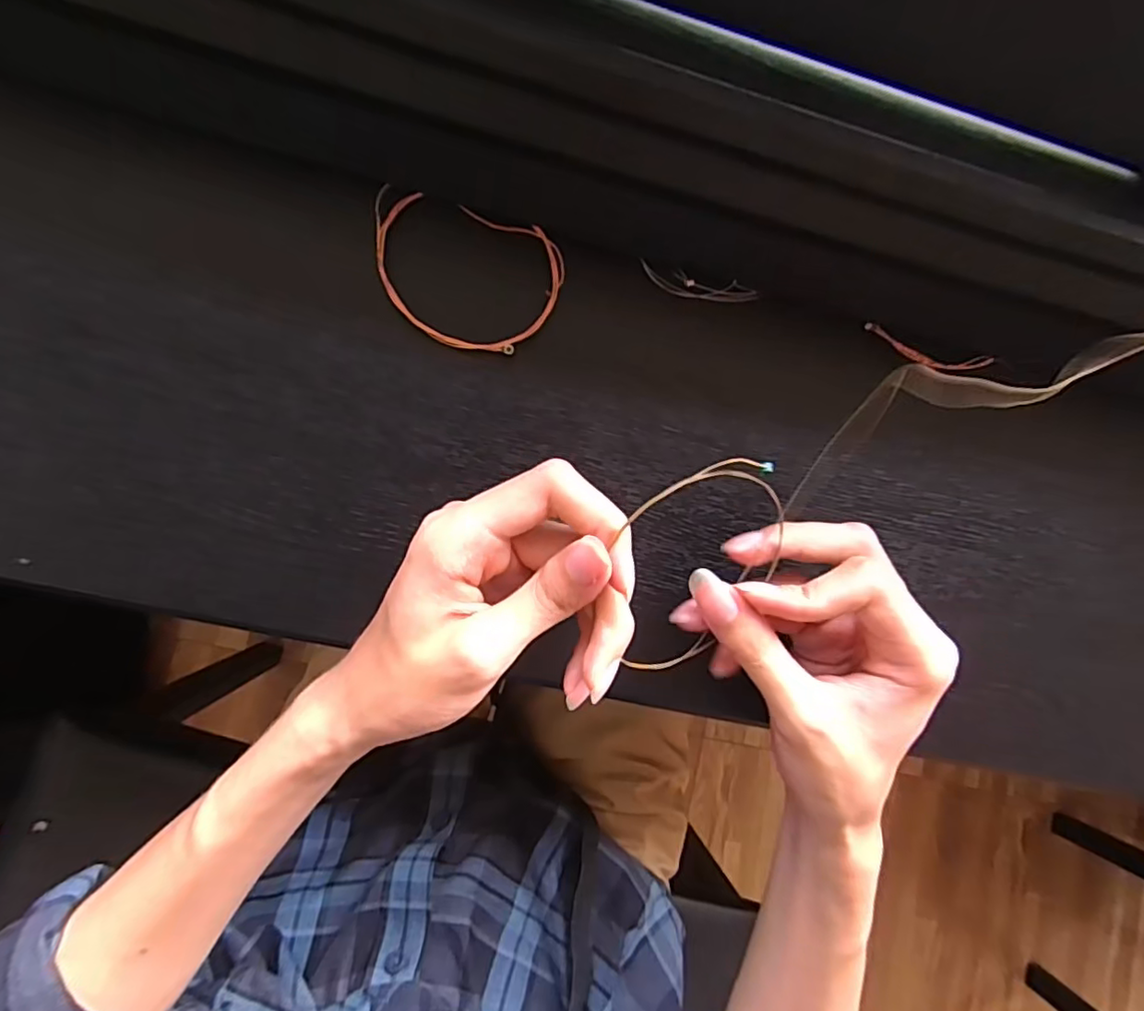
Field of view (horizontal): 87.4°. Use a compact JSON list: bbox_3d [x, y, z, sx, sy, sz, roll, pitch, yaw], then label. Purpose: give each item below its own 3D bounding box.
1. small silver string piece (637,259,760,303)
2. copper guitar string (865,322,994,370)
[{"bbox_3d":[0.054,-0.094,0.256,0.050,0.008,0.012,10,88,-8],"label":"small silver string piece"},{"bbox_3d":[0.162,-0.069,0.271,0.062,0.006,0.014,15,87,-8],"label":"copper guitar string"}]

